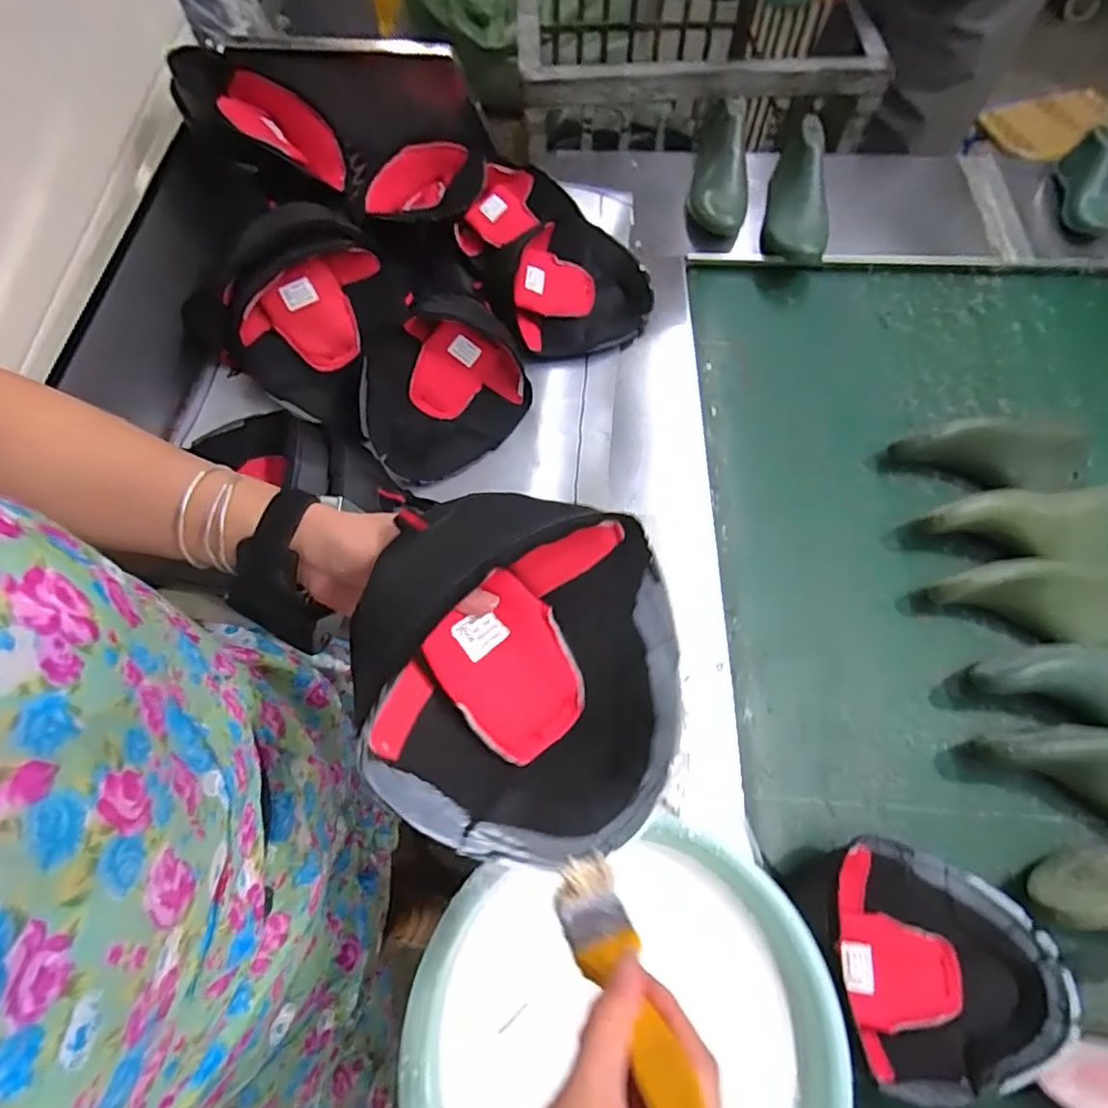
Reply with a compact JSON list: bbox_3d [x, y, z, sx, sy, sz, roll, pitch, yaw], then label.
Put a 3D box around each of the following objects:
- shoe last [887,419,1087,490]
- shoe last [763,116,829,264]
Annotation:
[{"bbox_3d":[0.557,-0.123,0.753,0.229,0.070,0.099,-4,65,-2],"label":"shoe last"},{"bbox_3d":[0.363,-0.536,0.901,0.088,0.085,0.223,8,81,4],"label":"shoe last"}]

